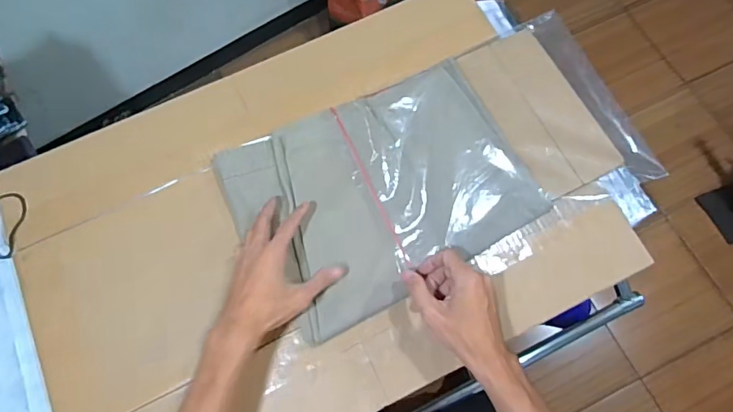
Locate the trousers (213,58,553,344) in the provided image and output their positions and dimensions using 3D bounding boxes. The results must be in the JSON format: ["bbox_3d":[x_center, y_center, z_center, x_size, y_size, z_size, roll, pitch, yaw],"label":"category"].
[{"bbox_3d":[0.021,-0.028,0.617,0.364,0.030,0.276,-26,72,-8],"label":"trousers"}]

